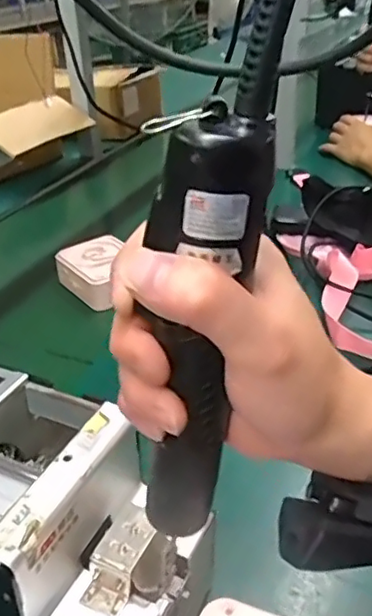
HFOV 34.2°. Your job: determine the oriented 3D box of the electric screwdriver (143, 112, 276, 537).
[{"bbox_3d":[0.005,0.020,0.249,0.045,0.191,0.043,-25,49,-30],"label":"electric screwdriver"}]

